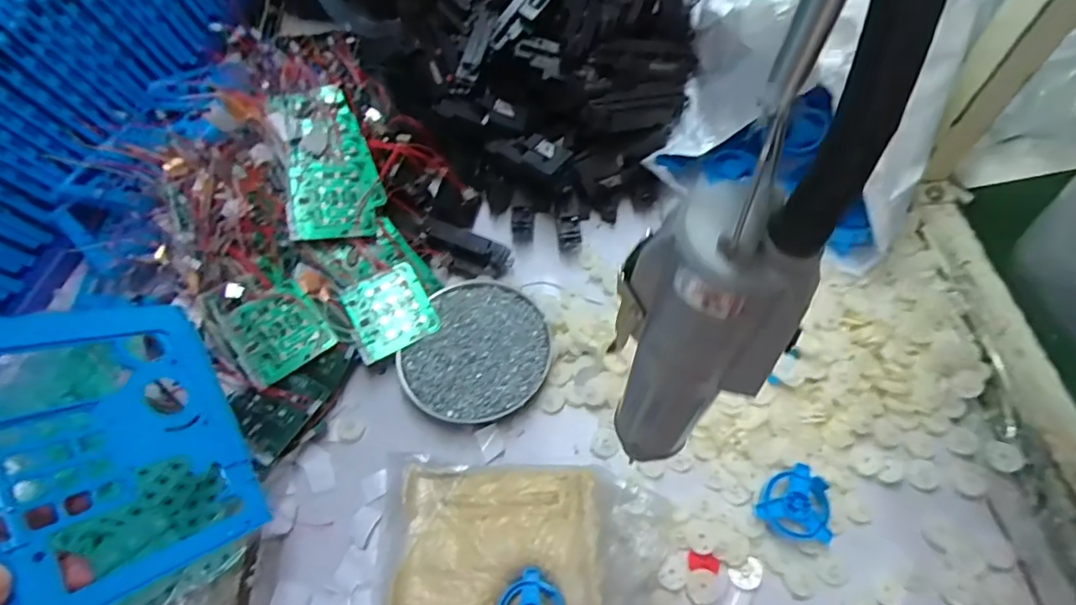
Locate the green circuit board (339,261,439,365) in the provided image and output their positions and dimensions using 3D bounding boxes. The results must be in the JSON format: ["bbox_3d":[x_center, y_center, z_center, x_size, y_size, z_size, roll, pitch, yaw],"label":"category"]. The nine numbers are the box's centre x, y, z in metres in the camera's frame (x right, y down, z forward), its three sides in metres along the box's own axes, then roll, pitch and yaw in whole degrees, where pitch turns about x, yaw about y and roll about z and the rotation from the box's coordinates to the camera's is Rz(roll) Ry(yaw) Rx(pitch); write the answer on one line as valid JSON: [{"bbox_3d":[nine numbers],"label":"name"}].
[{"bbox_3d":[-0.136,0.008,0.497,0.072,0.007,0.071,-28,82,-18],"label":"green circuit board"}]

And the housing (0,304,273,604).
[{"bbox_3d":[-0.240,0.078,0.327,0.034,0.147,0.166,-35,80,25],"label":"housing"}]

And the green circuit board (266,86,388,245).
[{"bbox_3d":[-0.192,-0.129,0.505,0.081,0.011,0.142,-10,81,-27],"label":"green circuit board"}]

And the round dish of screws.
[{"bbox_3d":[-0.052,0.045,0.493,0.123,0.032,0.130,-2,60,3],"label":"round dish of screws"}]

